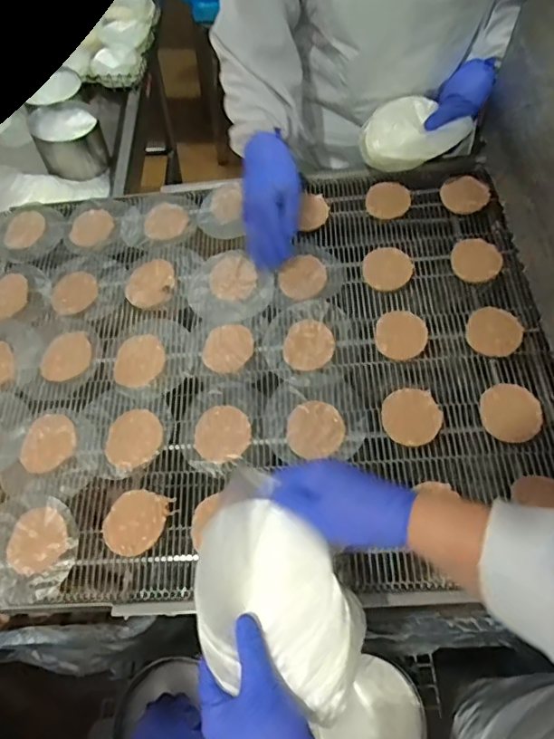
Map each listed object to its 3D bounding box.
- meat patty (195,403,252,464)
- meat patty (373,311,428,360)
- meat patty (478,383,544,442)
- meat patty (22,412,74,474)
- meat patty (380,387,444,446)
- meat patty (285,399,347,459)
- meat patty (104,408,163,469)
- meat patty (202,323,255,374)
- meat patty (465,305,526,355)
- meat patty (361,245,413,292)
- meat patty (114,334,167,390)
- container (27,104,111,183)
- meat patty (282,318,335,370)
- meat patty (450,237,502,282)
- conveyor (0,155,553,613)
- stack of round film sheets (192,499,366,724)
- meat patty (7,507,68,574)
[{"bbox_3d":[-0.066,0.076,0.636,0.068,0.014,0.070,0,61,0],"label":"meat patty"},{"bbox_3d":[0.159,-0.045,0.682,0.063,0.008,0.071,-2,61,-2],"label":"meat patty"},{"bbox_3d":[0.270,0.050,0.613,0.065,0.014,0.067,6,61,3],"label":"meat patty"},{"bbox_3d":[-0.278,0.089,0.650,0.061,0.007,0.075,-6,61,-4],"label":"meat patty"},{"bbox_3d":[0.158,0.055,0.625,0.069,0.007,0.068,0,61,0],"label":"meat patty"},{"bbox_3d":[0.045,0.070,0.628,0.066,0.010,0.066,0,61,0],"label":"meat patty"},{"bbox_3d":[-0.173,0.082,0.640,0.066,0.004,0.073,3,61,1],"label":"meat patty"},{"bbox_3d":[-0.063,-0.029,0.694,0.065,0.007,0.071,5,61,2],"label":"meat patty"},{"bbox_3d":[0.272,-0.049,0.663,0.066,0.012,0.068,0,61,0],"label":"meat patty"},{"bbox_3d":[0.152,-0.139,0.734,0.066,0.015,0.066,0,61,0],"label":"meat patty"},{"bbox_3d":[-0.180,-0.012,0.699,0.065,0.006,0.079,-1,61,-1],"label":"meat patty"},{"bbox_3d":[-0.457,-0.505,1.183,0.138,0.098,0.145,0,61,0],"label":"container"},{"bbox_3d":[0.041,-0.032,0.684,0.063,0.006,0.071,7,61,3],"label":"meat patty"},{"bbox_3d":[0.271,-0.151,0.723,0.062,0.015,0.068,11,61,6],"label":"meat patty"},{"bbox_3d":[-0.069,-0.036,0.703,0.783,0.026,0.595,-6,61,2],"label":"conveyor"},{"bbox_3d":[-0.003,0.195,0.439,0.120,0.018,0.171,-29,65,-16],"label":"stack of round film sheets"},{"bbox_3d":[-0.269,0.190,0.592,0.066,0.005,0.063,0,61,0],"label":"meat patty"}]

